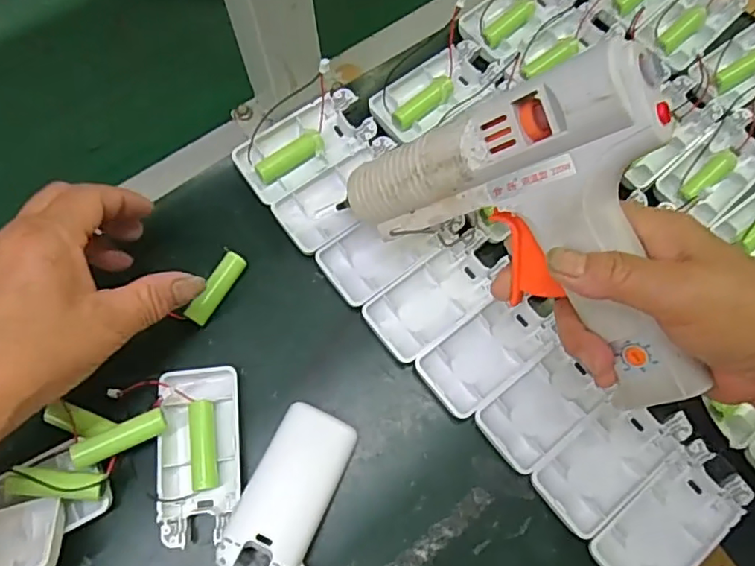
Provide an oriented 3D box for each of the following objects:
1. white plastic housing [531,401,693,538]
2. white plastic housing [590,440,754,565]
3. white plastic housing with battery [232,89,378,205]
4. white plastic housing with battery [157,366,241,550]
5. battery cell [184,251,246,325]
[{"bbox_3d":[0.135,0.099,0.336,0.092,0.012,0.043,-36,76,-13],"label":"white plastic housing"},{"bbox_3d":[0.164,0.133,0.325,0.092,0.011,0.046,-39,76,-14],"label":"white plastic housing"},{"bbox_3d":[-0.050,-0.095,0.400,0.094,0.015,0.042,-34,75,-13],"label":"white plastic housing with battery"},{"bbox_3d":[-0.101,0.096,0.334,0.043,0.016,0.093,-4,71,-4],"label":"white plastic housing with battery"},{"bbox_3d":[-0.100,0.003,0.365,0.012,0.009,0.050,29,78,9],"label":"battery cell"}]

